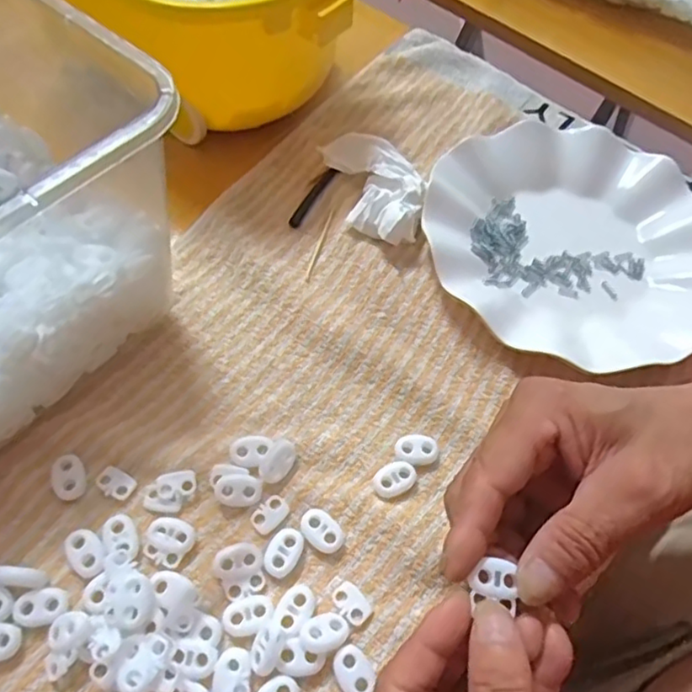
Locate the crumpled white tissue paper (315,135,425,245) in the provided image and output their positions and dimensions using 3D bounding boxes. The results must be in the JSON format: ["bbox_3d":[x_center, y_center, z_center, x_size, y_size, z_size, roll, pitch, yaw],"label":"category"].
[{"bbox_3d":[0.021,-0.100,0.389,0.052,0.021,0.083,-11,61,-10],"label":"crumpled white tissue paper"}]

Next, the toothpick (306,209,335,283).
[{"bbox_3d":[-0.017,-0.062,0.379,0.004,0.004,0.057,15,60,5],"label":"toothpick"}]

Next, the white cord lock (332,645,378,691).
[{"bbox_3d":[0.004,0.140,0.263,0.015,0.006,0.021,-30,66,-19],"label":"white cord lock"}]

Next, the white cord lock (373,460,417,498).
[{"bbox_3d":[0.024,0.065,0.305,0.022,0.004,0.015,-27,65,-18],"label":"white cord lock"}]

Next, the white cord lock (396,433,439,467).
[{"bbox_3d":[0.036,0.053,0.314,0.021,0.007,0.015,3,60,-2],"label":"white cord lock"}]

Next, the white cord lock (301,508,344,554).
[{"bbox_3d":[-0.011,0.087,0.291,0.015,0.005,0.022,-39,69,-23],"label":"white cord lock"}]

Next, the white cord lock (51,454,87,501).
[{"bbox_3d":[-0.134,0.063,0.297,0.014,0.006,0.022,-22,64,-15],"label":"white cord lock"}]

